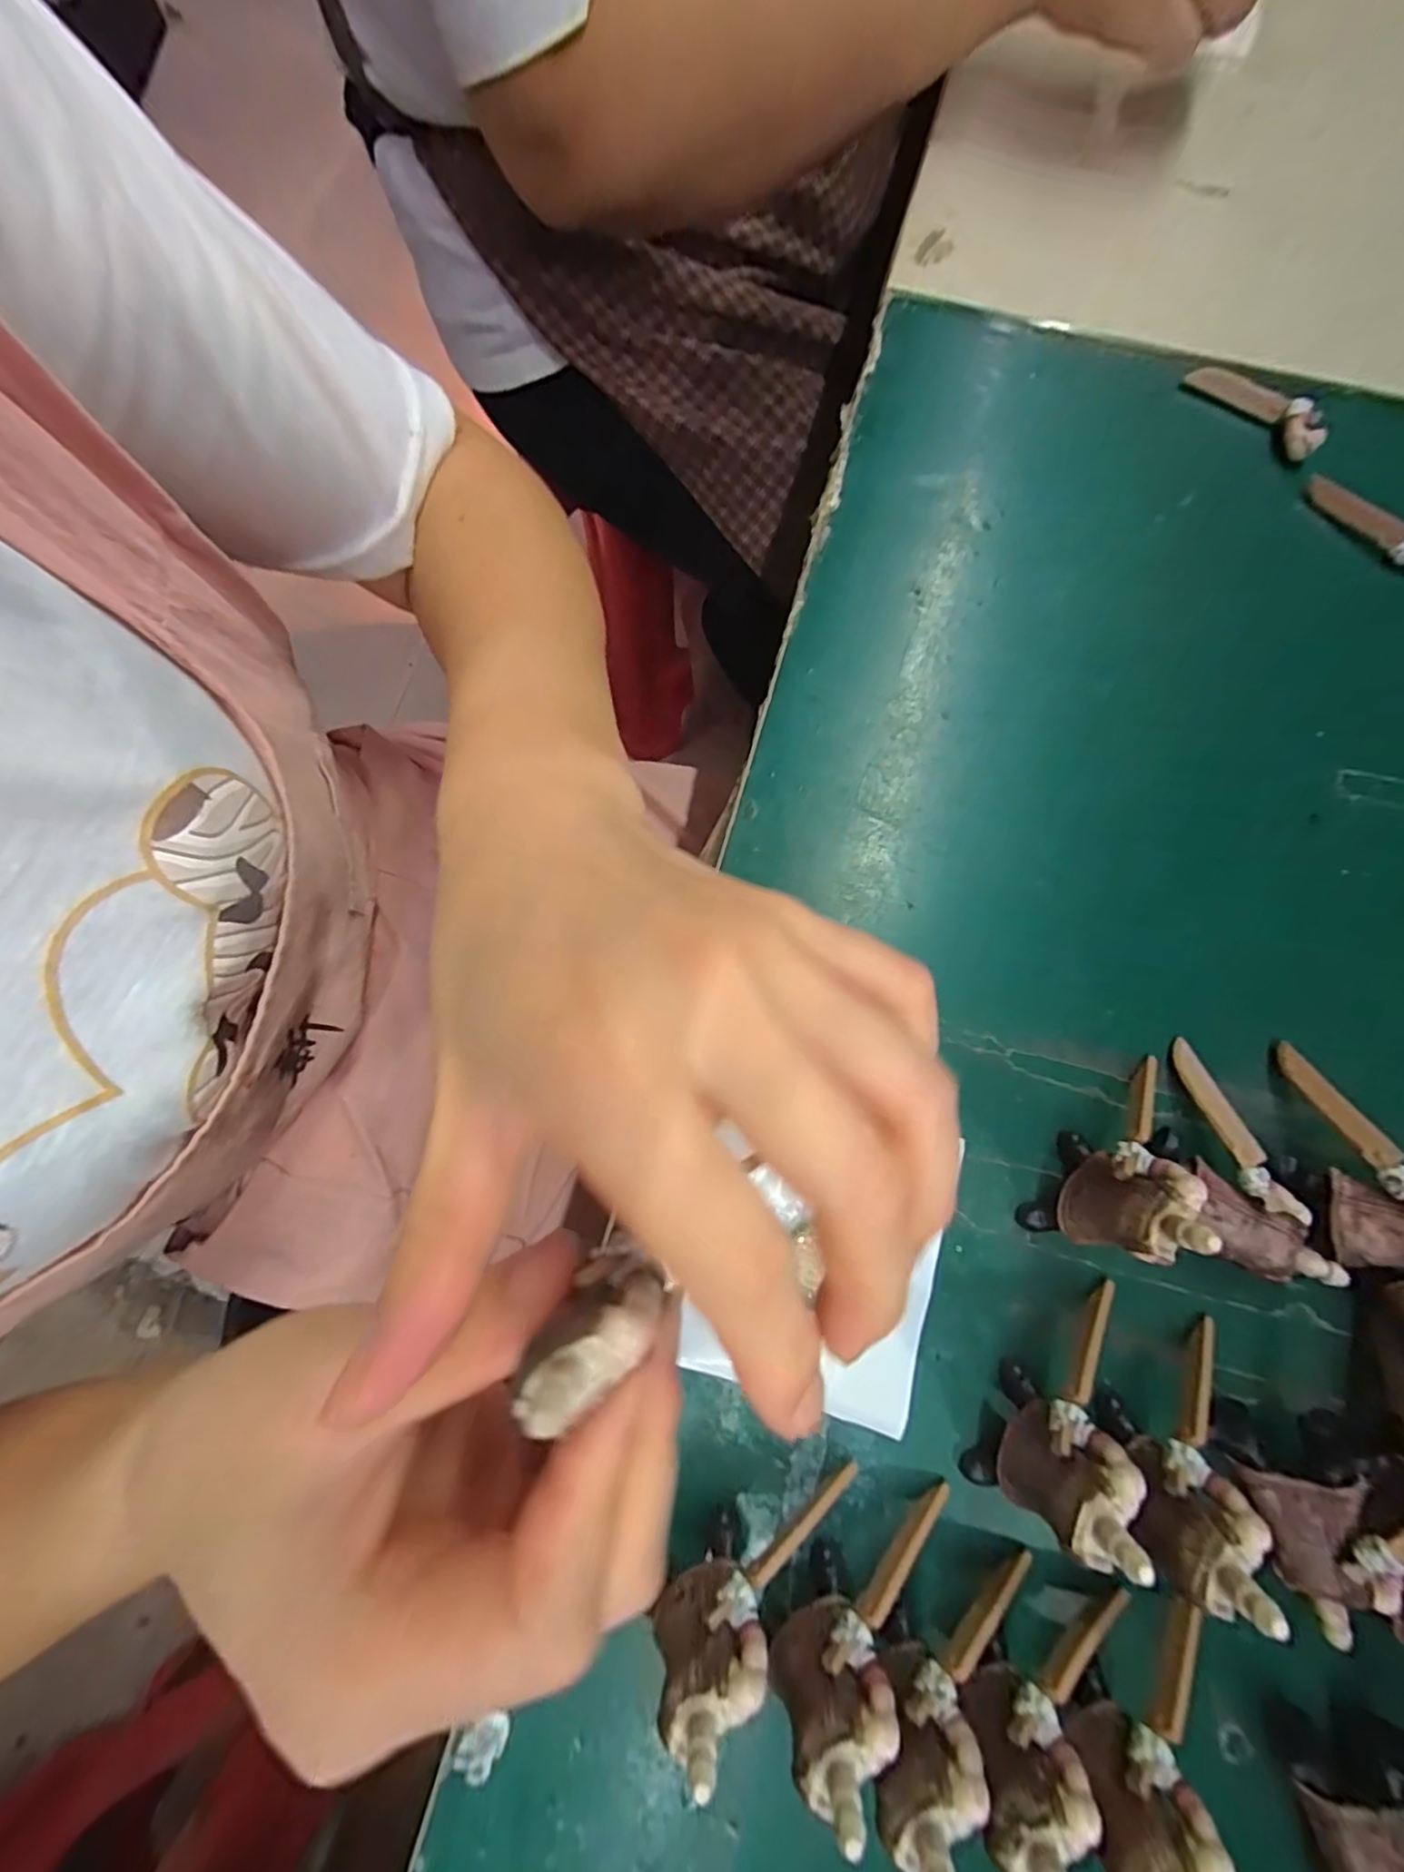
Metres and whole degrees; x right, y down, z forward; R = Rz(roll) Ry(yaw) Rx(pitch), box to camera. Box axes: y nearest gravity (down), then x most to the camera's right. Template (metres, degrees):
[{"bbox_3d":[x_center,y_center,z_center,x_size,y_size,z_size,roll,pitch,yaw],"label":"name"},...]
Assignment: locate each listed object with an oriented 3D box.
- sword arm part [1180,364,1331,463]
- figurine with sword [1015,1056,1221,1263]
[{"bbox_3d":[0.259,-0.247,0.288,0.019,0.013,0.066,-40,81,-7],"label":"sword arm part"},{"bbox_3d":[0.140,0.070,0.195,0.019,0.058,0.073,38,81,7],"label":"figurine with sword"}]

